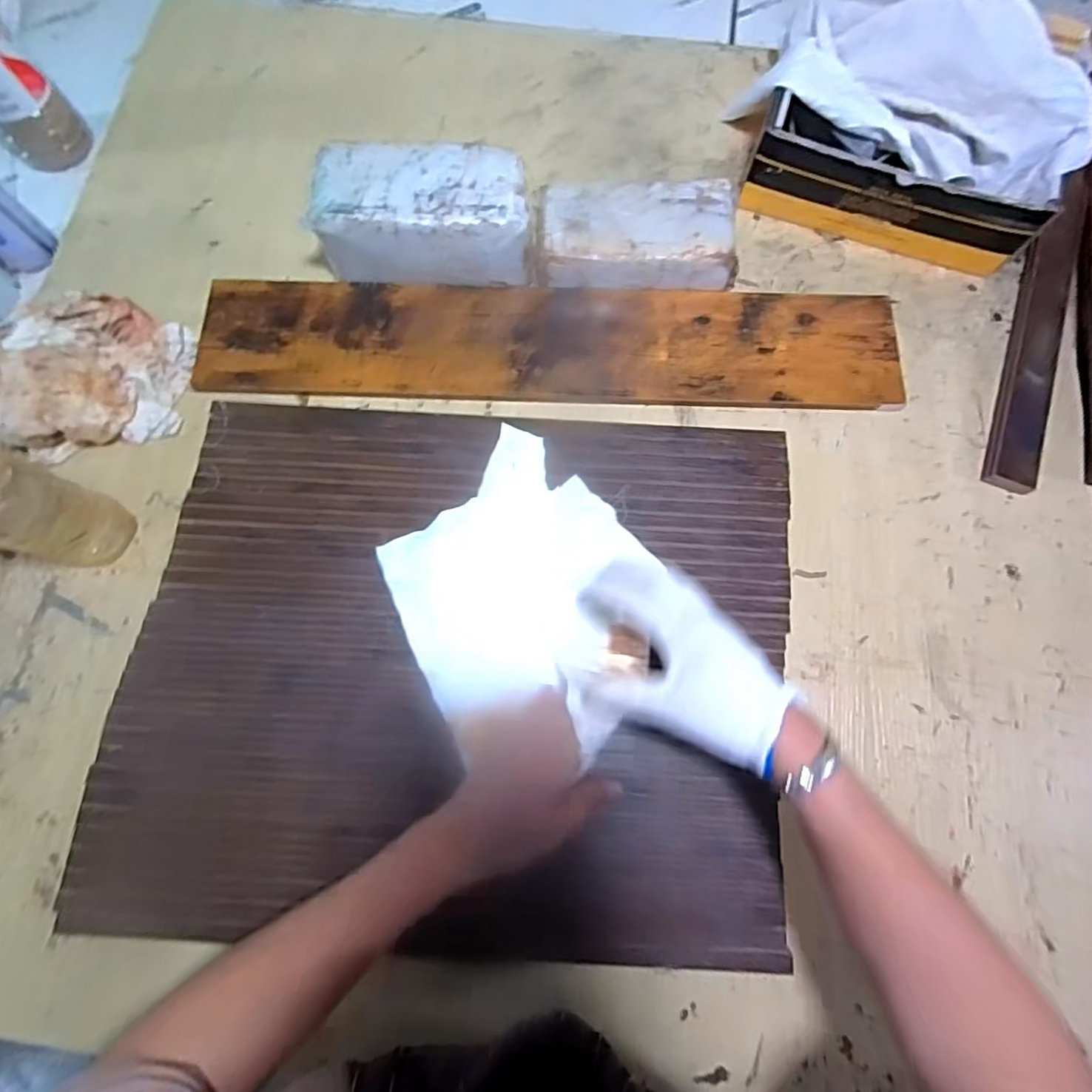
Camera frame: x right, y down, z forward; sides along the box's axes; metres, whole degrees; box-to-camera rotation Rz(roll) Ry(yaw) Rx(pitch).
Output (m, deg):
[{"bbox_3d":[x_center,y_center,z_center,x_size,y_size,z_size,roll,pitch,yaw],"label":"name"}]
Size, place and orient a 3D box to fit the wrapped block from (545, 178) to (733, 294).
[{"bbox_3d":[0.098,-0.335,0.599,0.205,0.052,0.109,-1,76,0],"label":"wrapped block"}]

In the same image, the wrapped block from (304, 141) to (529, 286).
[{"bbox_3d":[-0.129,-0.343,0.579,0.221,0.092,0.101,1,76,0],"label":"wrapped block"}]

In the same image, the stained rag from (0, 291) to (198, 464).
[{"bbox_3d":[-0.467,-0.179,0.544,0.162,0.081,0.178,9,76,2],"label":"stained rag"}]

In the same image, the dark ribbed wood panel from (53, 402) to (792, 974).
[{"bbox_3d":[-0.075,0.098,0.484,0.564,0.040,0.459,4,76,1],"label":"dark ribbed wood panel"}]

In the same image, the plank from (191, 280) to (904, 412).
[{"bbox_3d":[0.003,-0.223,0.595,0.740,0.018,0.144,1,76,0],"label":"plank"}]

